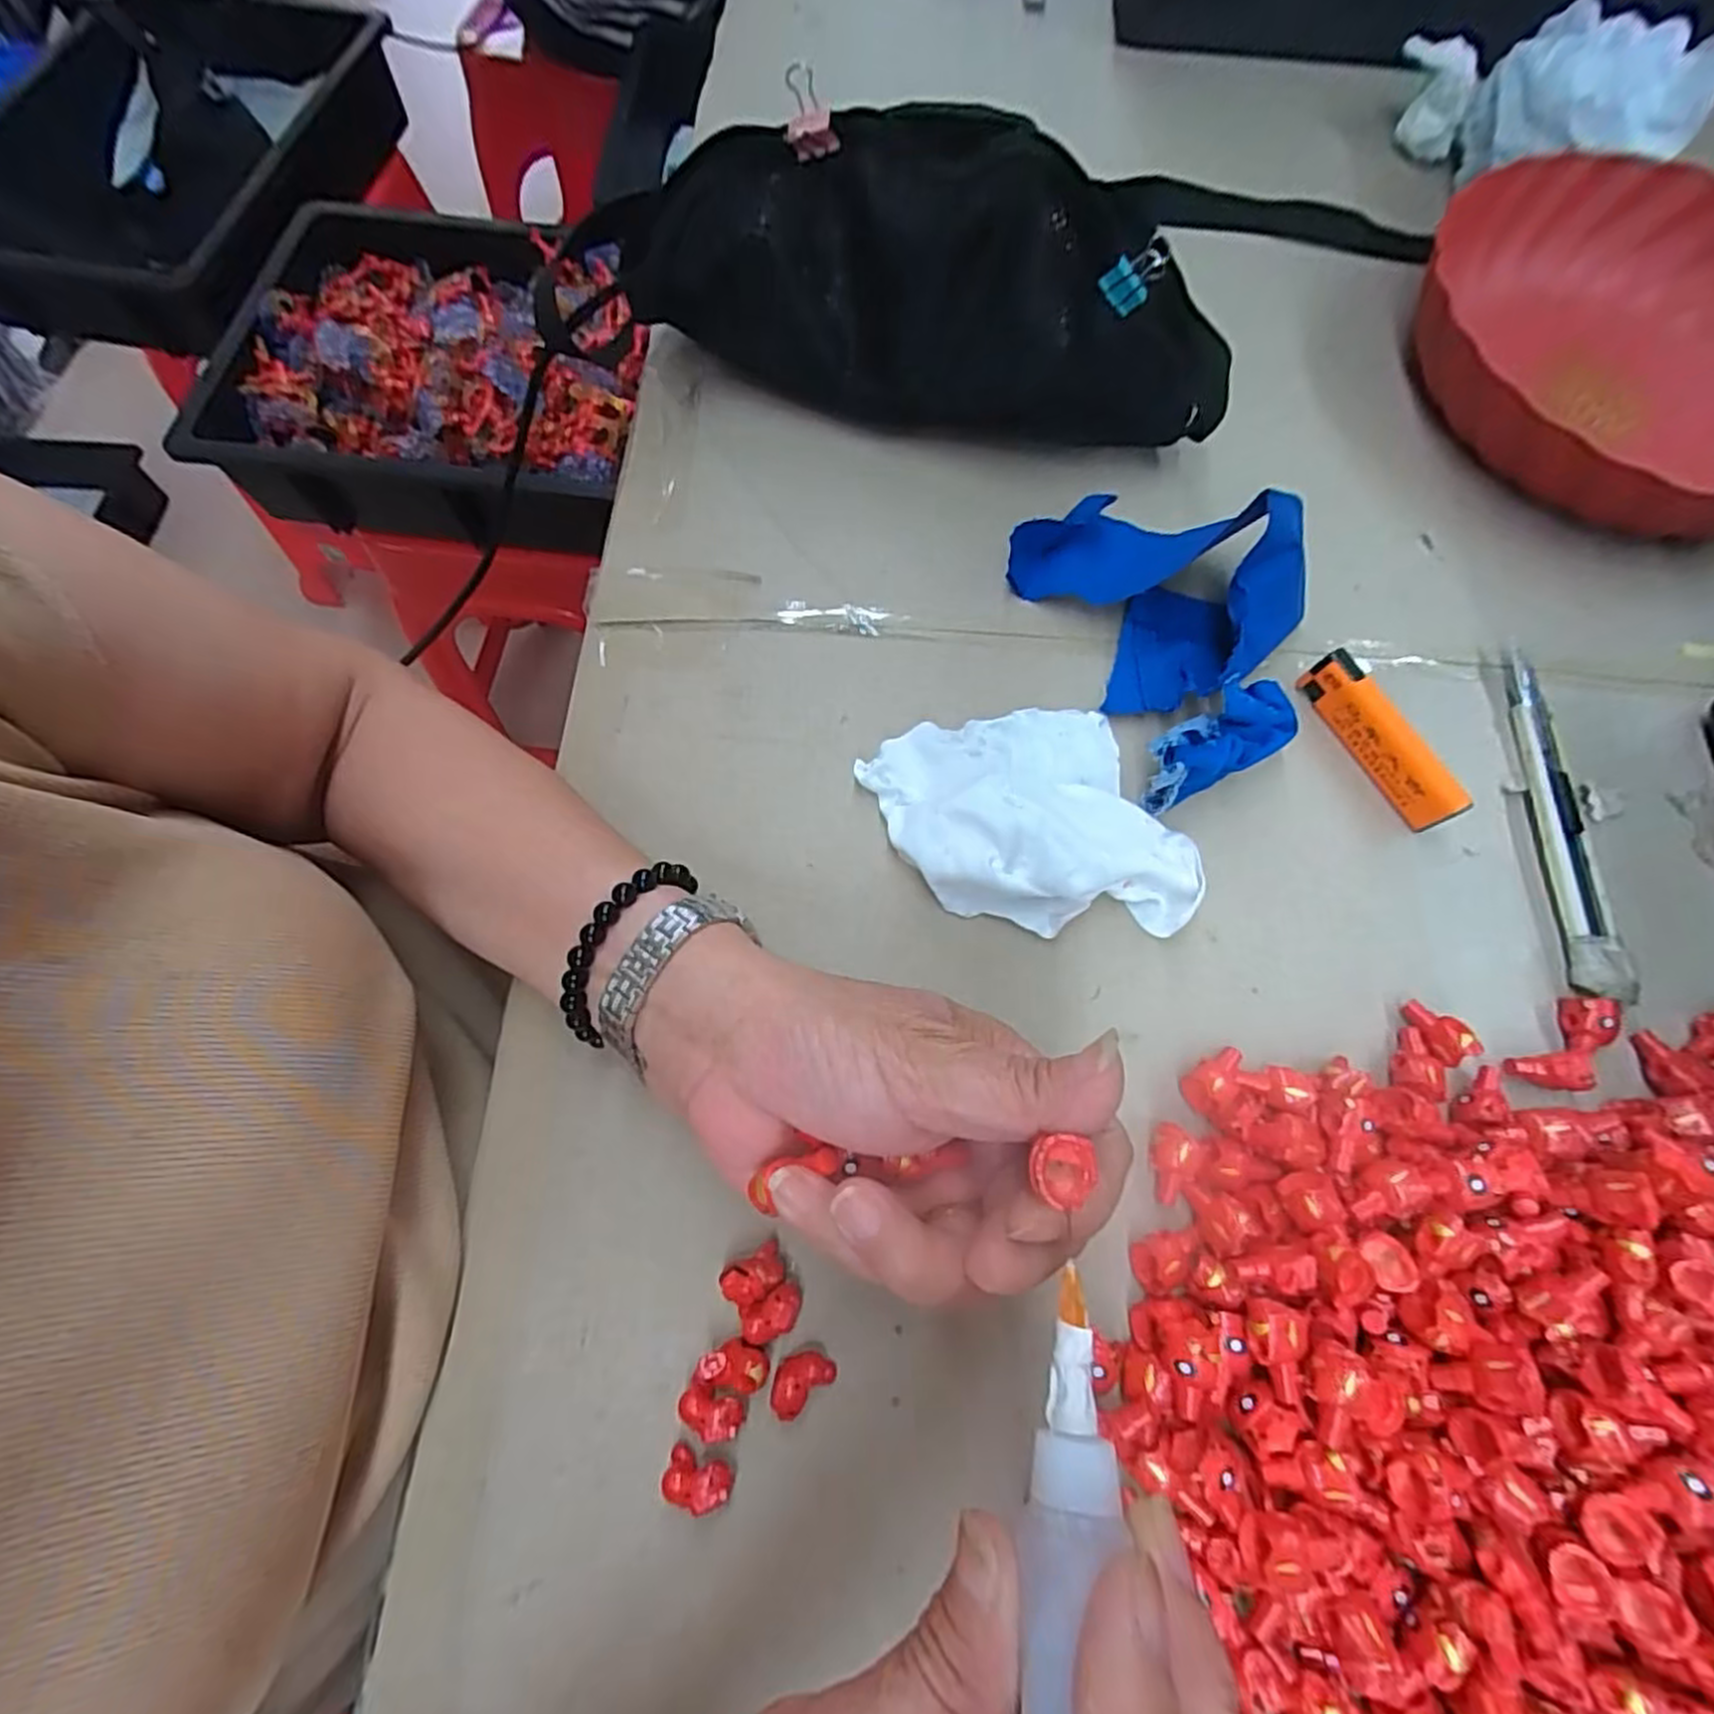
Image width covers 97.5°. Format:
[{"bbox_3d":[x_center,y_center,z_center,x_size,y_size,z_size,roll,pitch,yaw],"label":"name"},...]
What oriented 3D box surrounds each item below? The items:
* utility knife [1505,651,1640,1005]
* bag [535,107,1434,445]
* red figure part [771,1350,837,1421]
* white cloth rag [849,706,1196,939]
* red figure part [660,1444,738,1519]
[{"bbox_3d":[0.293,-0.016,0.314,0.018,0.011,0.150,3,70,0],"label":"utility knife"},{"bbox_3d":[0.026,-0.269,0.352,0.348,0.099,0.086,18,71,5],"label":"bag"},{"bbox_3d":[-0.018,0.165,0.238,0.020,0.014,0.013,-31,73,-12],"label":"red figure part"},{"bbox_3d":[0.068,-0.014,0.293,0.107,0.030,0.101,-15,71,-7],"label":"white cloth rag"},{"bbox_3d":[-0.048,0.189,0.228,0.021,0.013,0.011,17,70,5],"label":"red figure part"}]

